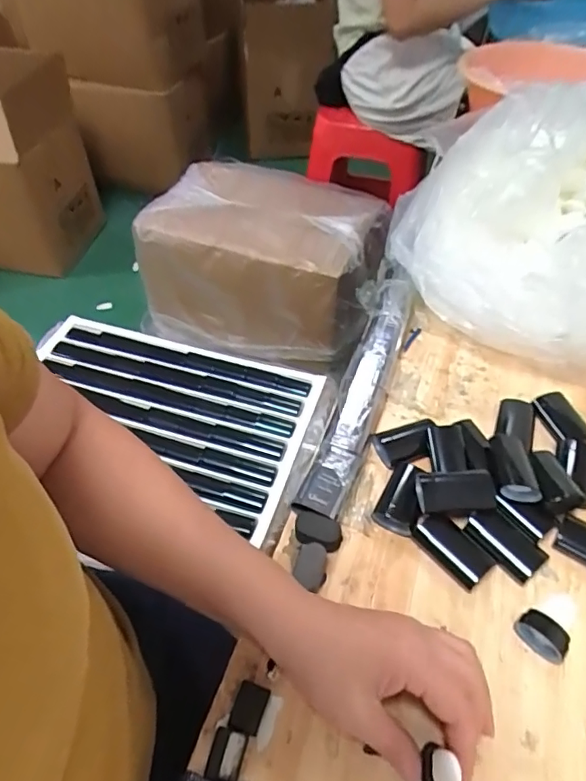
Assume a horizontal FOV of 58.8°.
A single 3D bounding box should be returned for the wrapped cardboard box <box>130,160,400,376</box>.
[{"bbox_3d":[-0.066,-0.354,1.382,0.589,0.278,0.432,16,51,12],"label":"wrapped cardboard box"}]

